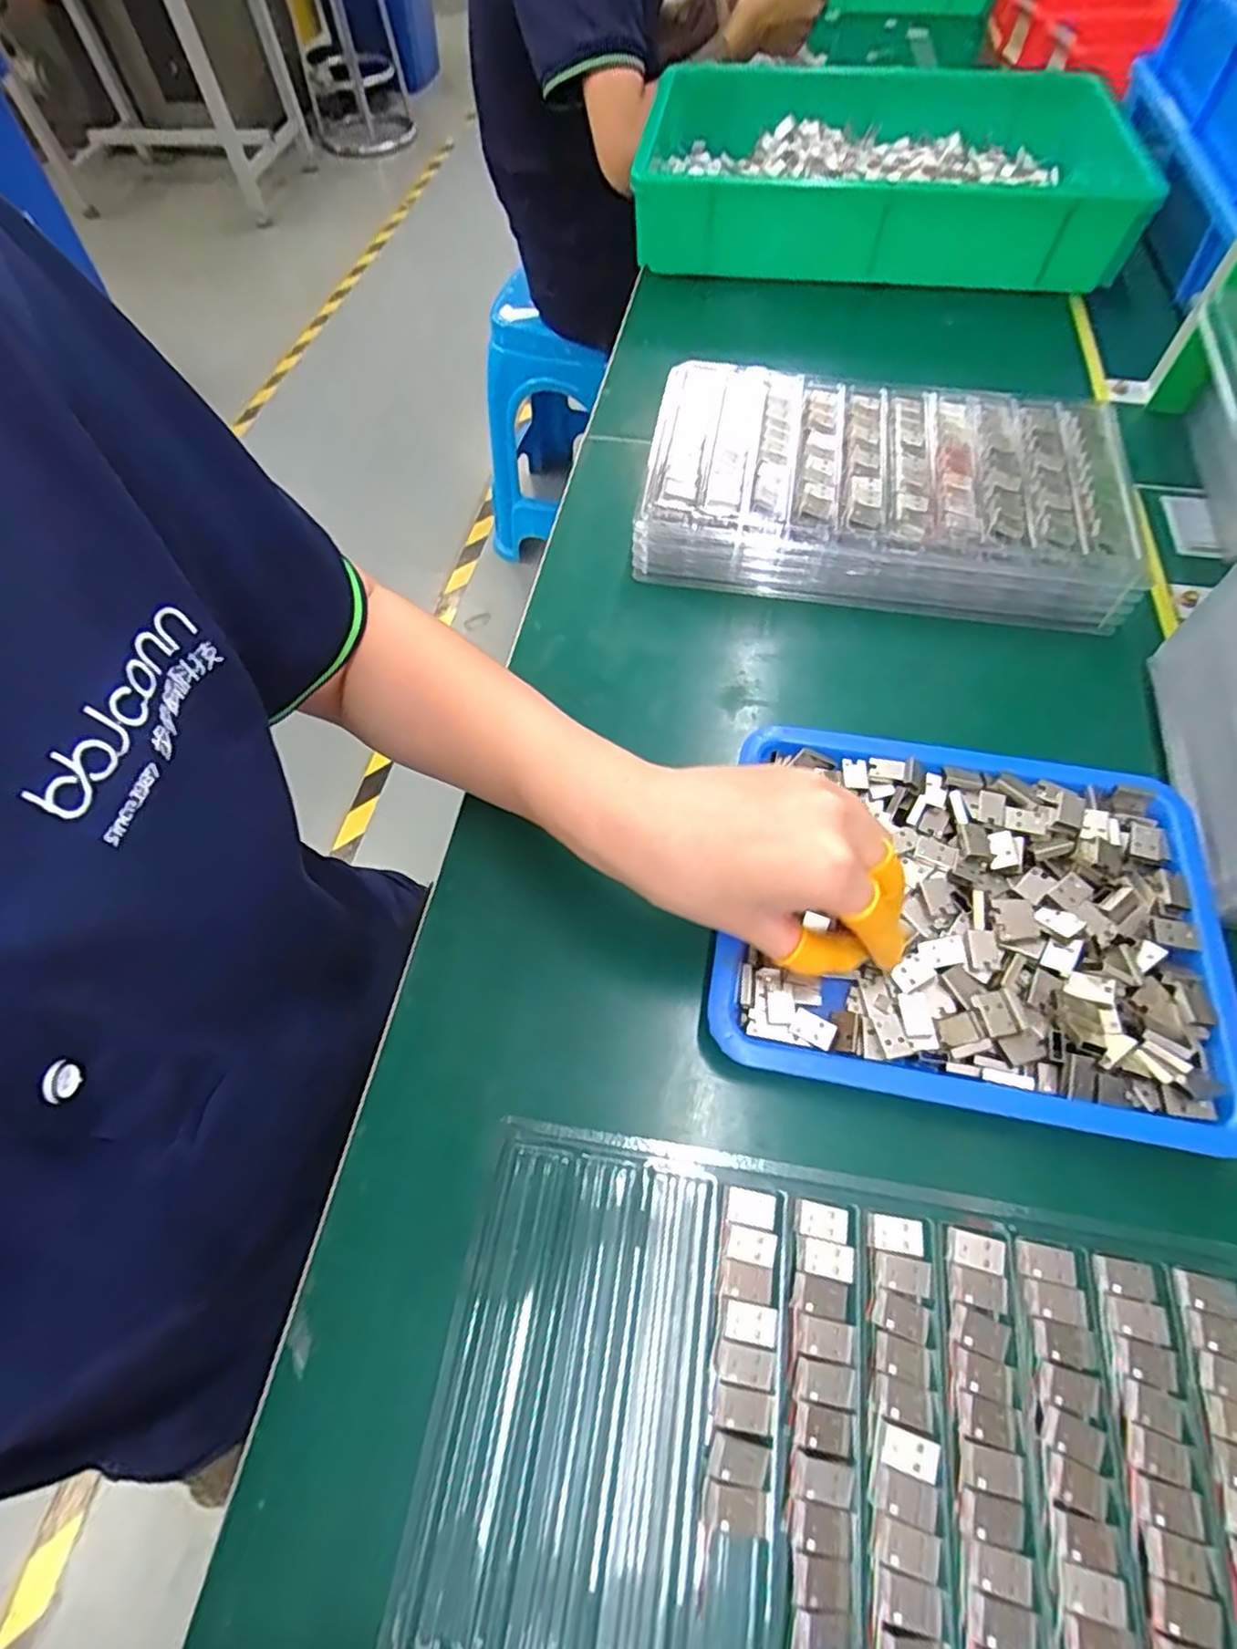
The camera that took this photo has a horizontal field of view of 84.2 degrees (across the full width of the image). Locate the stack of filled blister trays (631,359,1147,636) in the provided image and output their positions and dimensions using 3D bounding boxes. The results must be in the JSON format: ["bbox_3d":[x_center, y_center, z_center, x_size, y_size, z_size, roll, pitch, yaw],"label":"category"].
[{"bbox_3d":[0.168,-0.221,0.453,0.296,0.050,0.174,11,62,8],"label":"stack of filled blister trays"}]

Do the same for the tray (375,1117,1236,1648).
[{"bbox_3d":[0.081,0.212,0.237,0.292,0.009,0.157,7,62,6],"label":"tray"}]

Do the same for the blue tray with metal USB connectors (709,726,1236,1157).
[{"bbox_3d":[0.160,0.043,0.318,0.214,0.027,0.169,9,62,7],"label":"blue tray with metal USB connectors"}]

